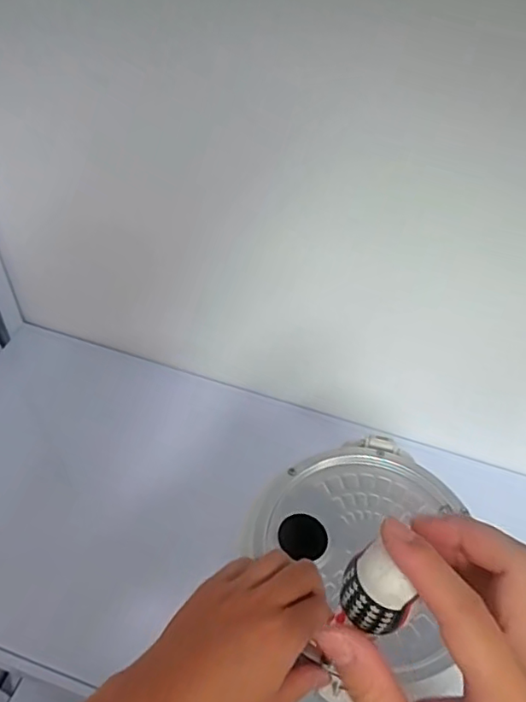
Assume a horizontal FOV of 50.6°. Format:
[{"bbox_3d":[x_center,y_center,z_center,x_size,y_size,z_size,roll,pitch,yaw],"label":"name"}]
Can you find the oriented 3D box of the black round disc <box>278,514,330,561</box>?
[{"bbox_3d":[0.034,0.152,0.460,0.040,0.007,0.034,12,49,6],"label":"black round disc"}]

